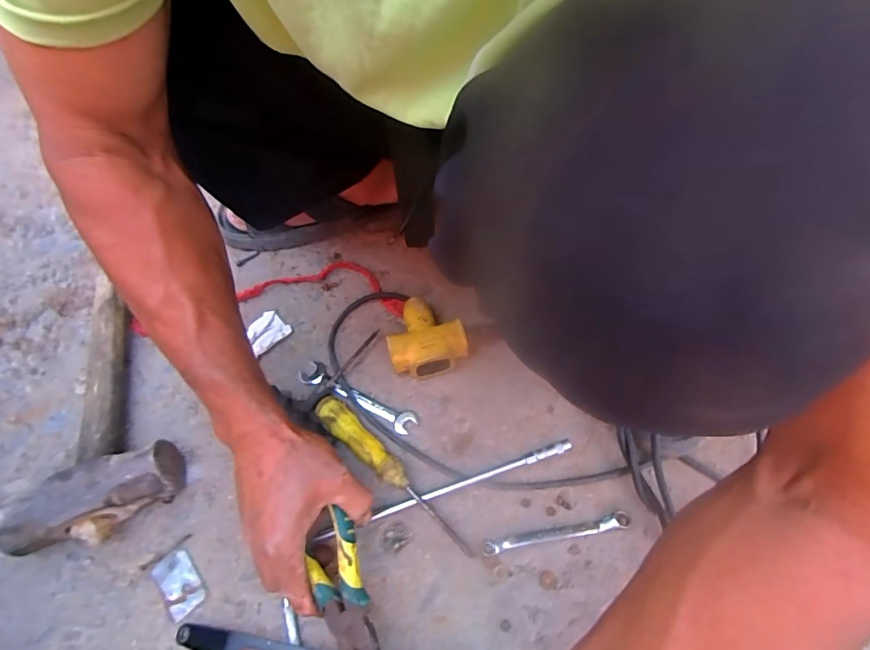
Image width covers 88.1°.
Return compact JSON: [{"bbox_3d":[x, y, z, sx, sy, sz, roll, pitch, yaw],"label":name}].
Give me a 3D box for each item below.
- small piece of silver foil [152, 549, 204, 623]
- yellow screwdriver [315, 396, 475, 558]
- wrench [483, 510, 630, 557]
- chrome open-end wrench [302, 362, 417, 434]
[{"bbox_3d":[-0.230,0.231,0.402,0.031,0.005,0.053,-35,65,-16],"label":"small piece of silver foil"},{"bbox_3d":[-0.044,0.141,0.428,0.199,0.027,0.027,40,69,22],"label":"yellow screwdriver"},{"bbox_3d":[0.111,0.192,0.413,0.136,0.009,0.013,-10,61,-3],"label":"wrench"},{"bbox_3d":[-0.084,0.076,0.479,0.136,0.008,0.026,25,65,15],"label":"chrome open-end wrench"}]

